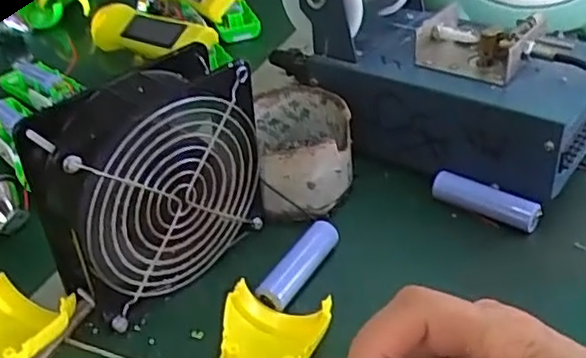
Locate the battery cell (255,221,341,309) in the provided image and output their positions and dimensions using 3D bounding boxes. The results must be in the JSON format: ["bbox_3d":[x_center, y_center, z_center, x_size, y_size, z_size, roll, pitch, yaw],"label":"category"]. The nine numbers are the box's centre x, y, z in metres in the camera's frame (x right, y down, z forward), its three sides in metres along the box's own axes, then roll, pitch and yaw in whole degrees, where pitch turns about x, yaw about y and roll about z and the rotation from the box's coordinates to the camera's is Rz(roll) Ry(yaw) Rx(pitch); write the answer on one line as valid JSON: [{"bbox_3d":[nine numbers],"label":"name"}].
[{"bbox_3d":[0.006,0.049,0.387,0.017,0.020,0.067,16,40,27],"label":"battery cell"}]

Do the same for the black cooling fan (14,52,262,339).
[{"bbox_3d":[-0.074,0.006,0.369,0.045,0.120,0.121,27,46,36],"label":"black cooling fan"}]

